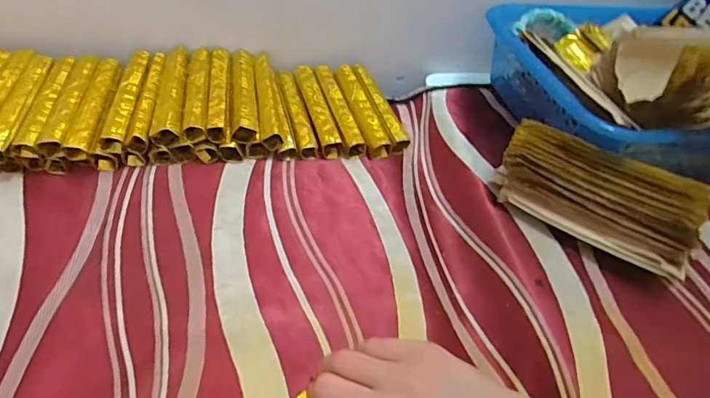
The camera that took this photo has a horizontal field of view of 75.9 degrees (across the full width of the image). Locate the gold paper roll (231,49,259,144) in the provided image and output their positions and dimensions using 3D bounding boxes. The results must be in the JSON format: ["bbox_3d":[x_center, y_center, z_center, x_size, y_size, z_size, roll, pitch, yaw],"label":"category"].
[{"bbox_3d":[-0.111,-0.108,0.459,0.024,0.017,0.129,-4,48,-9],"label":"gold paper roll"}]

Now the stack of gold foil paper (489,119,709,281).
[{"bbox_3d":[0.193,0.001,0.377,0.157,0.073,0.055,31,52,21],"label":"stack of gold foil paper"}]

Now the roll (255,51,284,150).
[{"bbox_3d":[-0.088,-0.103,0.461,0.023,0.020,0.127,-5,48,-10],"label":"roll"}]

